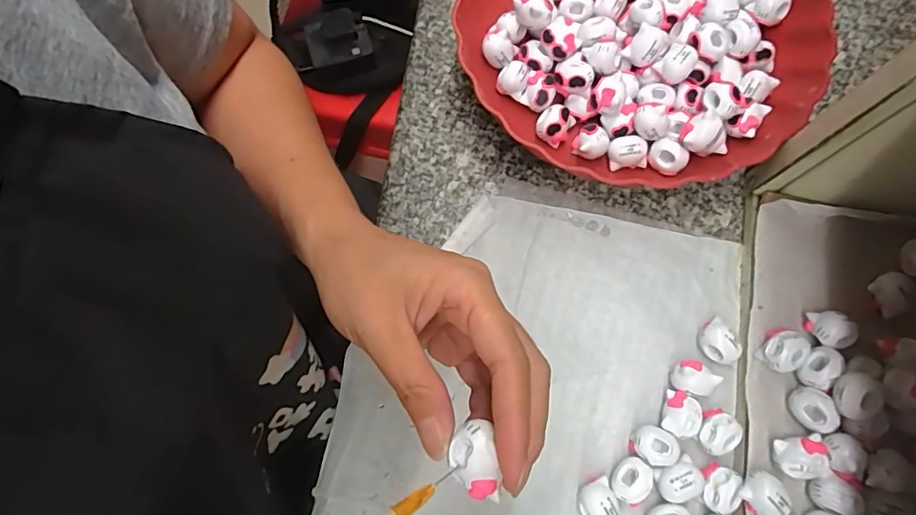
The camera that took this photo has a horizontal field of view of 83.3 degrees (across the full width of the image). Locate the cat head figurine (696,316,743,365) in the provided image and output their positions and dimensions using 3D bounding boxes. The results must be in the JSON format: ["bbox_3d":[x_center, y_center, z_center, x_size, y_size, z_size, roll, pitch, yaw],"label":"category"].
[{"bbox_3d":[0.160,0.053,0.318,0.018,0.019,0.027,-27,76,-5],"label":"cat head figurine"}]

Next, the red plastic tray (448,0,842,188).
[{"bbox_3d":[0.125,-0.158,0.360,0.216,0.049,0.233,-41,77,-9],"label":"red plastic tray"}]

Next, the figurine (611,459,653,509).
[{"bbox_3d":[0.101,0.130,0.299,0.022,0.017,0.024,-1,75,2],"label":"figurine"}]

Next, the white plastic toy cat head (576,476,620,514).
[{"bbox_3d":[0.080,0.142,0.296,0.021,0.018,0.026,-22,75,-4],"label":"white plastic toy cat head"}]

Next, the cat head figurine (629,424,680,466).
[{"bbox_3d":[0.115,0.111,0.303,0.024,0.019,0.020,23,77,8],"label":"cat head figurine"}]

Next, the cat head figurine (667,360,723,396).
[{"bbox_3d":[0.141,0.074,0.312,0.027,0.020,0.018,22,77,8],"label":"cat head figurine"}]

